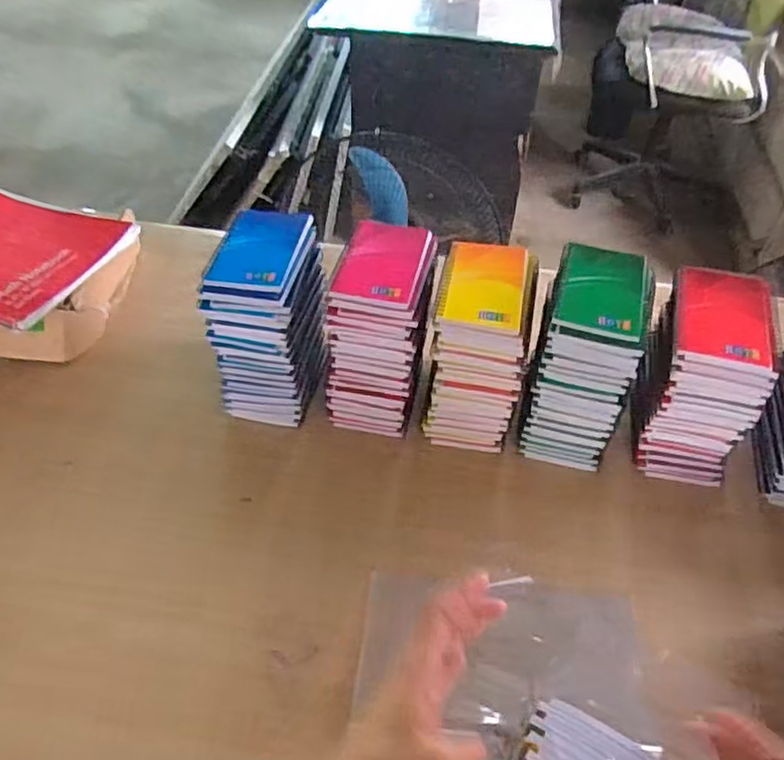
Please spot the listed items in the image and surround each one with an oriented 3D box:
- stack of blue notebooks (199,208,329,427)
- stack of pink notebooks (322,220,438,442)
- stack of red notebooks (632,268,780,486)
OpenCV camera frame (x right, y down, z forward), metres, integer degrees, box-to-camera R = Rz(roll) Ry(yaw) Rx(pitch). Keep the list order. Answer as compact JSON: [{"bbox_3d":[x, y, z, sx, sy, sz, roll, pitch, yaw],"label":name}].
[{"bbox_3d":[-0.137,-0.067,0.755,0.103,0.190,0.150,7,47,5],"label":"stack of blue notebooks"},{"bbox_3d":[-0.010,-0.054,0.752,0.099,0.197,0.144,9,47,7],"label":"stack of pink notebooks"},{"bbox_3d":[0.323,0.003,0.695,0.113,0.199,0.128,18,49,15],"label":"stack of red notebooks"}]

